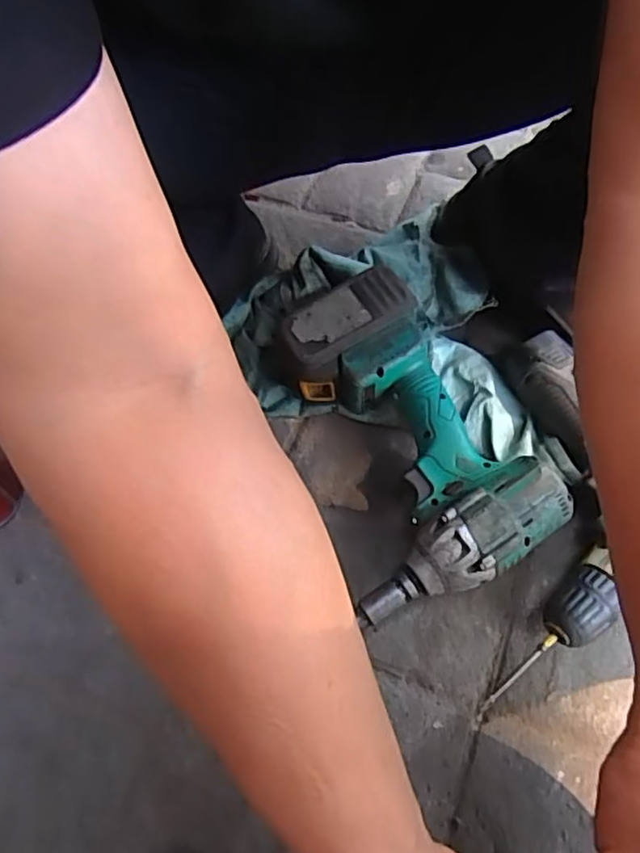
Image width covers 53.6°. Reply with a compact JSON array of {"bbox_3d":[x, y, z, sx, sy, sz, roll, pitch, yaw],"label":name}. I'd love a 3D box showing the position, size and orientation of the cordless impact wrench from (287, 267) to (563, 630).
[{"bbox_3d":[0.071,0.004,0.486,0.150,0.079,0.240,-17,64,-6],"label":"cordless impact wrench"}]

